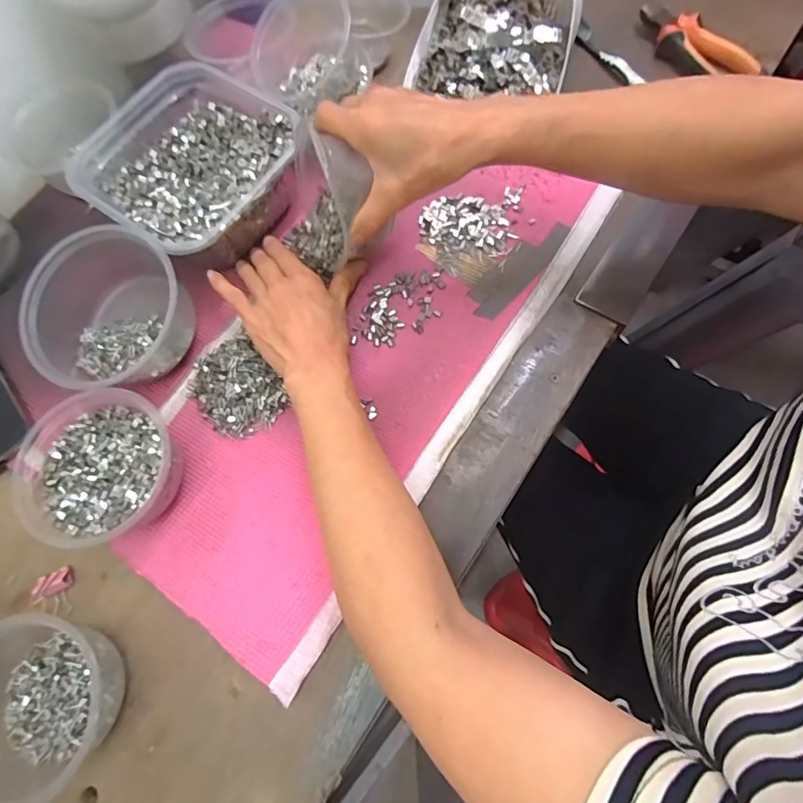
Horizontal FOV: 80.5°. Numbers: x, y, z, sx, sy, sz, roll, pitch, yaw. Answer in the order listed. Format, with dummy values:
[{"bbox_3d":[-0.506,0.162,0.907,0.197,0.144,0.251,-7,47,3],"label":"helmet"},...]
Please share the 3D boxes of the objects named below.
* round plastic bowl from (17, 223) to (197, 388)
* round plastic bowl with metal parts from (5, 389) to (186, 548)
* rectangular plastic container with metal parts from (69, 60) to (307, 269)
[{"bbox_3d":[-0.250,-0.077,0.409,0.126,0.073,0.126,-2,71,5],"label":"round plastic bowl"},{"bbox_3d":[-0.234,0.056,0.378,0.120,0.062,0.111,-2,71,5],"label":"round plastic bowl with metal parts"},{"bbox_3d":[-0.196,-0.218,0.447,0.183,0.057,0.171,33,77,15],"label":"rectangular plastic container with metal parts"}]

